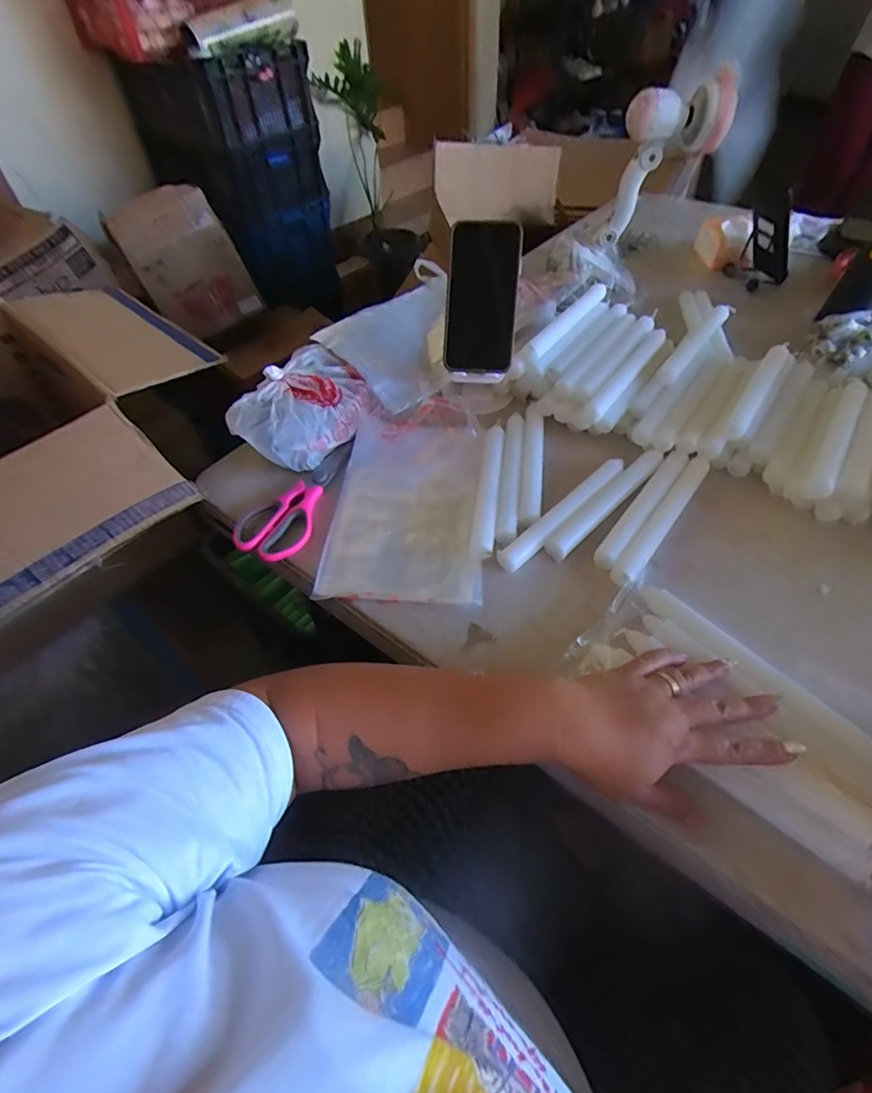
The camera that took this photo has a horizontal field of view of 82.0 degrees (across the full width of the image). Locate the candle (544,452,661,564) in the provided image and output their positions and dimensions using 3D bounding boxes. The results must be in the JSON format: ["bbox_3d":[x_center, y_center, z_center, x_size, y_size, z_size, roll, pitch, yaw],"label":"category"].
[{"bbox_3d":[0.177,-0.045,0.515,0.024,0.016,0.183,36,61,27],"label":"candle"}]

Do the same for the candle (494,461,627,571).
[{"bbox_3d":[0.132,-0.034,0.510,0.188,0.019,0.023,-38,59,-25],"label":"candle"}]

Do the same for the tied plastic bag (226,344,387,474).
[{"bbox_3d":[-0.152,-0.154,0.569,0.094,0.063,0.148,34,60,26],"label":"tied plastic bag"}]

